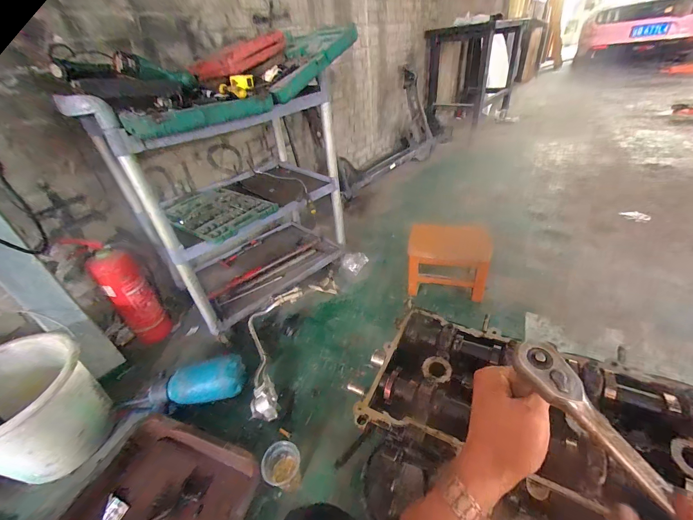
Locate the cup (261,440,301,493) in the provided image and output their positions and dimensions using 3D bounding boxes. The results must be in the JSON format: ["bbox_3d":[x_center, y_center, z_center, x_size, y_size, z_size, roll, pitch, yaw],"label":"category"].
[{"bbox_3d":[-0.160,0.532,0.761,0.076,0.128,0.081,-5,36,3],"label":"cup"}]

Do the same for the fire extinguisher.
[{"bbox_3d":[-0.839,0.113,1.147,0.136,0.469,0.143,-31,42,-30],"label":"fire extinguisher"}]

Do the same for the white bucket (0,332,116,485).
[{"bbox_3d":[-0.837,0.392,0.787,0.292,0.261,0.306,11,39,23],"label":"white bucket"}]

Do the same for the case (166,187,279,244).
[{"bbox_3d":[-0.481,-0.181,1.104,0.365,0.057,0.303,21,44,33],"label":"case"}]

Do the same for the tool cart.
[{"bbox_3d":[-0.394,-0.264,1.184,0.452,0.898,0.734,27,48,38],"label":"tool cart"}]

